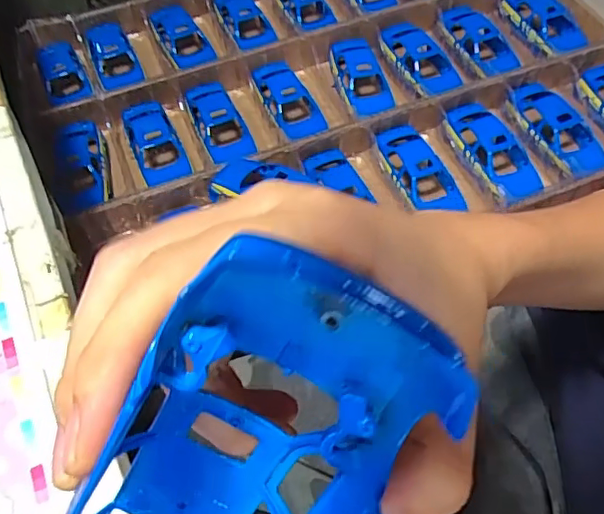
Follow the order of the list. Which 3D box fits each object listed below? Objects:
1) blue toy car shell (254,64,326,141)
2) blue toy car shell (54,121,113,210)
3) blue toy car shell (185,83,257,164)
[{"bbox_3d":[-0.014,-0.164,0.623,0.051,0.038,0.133,-20,60,-10],"label":"blue toy car shell"},{"bbox_3d":[-0.227,-0.095,0.583,0.054,0.027,0.108,-14,59,-7],"label":"blue toy car shell"},{"bbox_3d":[-0.088,-0.141,0.608,0.046,0.027,0.122,-19,60,-10],"label":"blue toy car shell"}]

